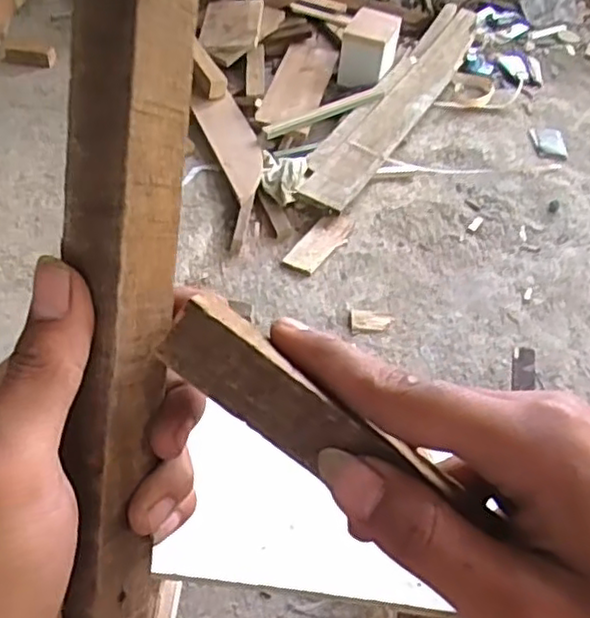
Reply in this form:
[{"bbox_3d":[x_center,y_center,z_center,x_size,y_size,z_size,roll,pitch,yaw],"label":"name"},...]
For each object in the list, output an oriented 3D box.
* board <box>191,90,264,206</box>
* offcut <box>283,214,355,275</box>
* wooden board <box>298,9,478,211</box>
[{"bbox_3d":[-0.127,-0.348,1.402,0.097,0.011,0.326,-18,56,-15],"label":"board"},{"bbox_3d":[0.048,-0.125,1.277,0.071,0.006,0.167,31,59,23],"label":"offcut"},{"bbox_3d":[0.283,-0.520,1.617,0.100,0.025,0.962,24,50,17],"label":"wooden board"}]

